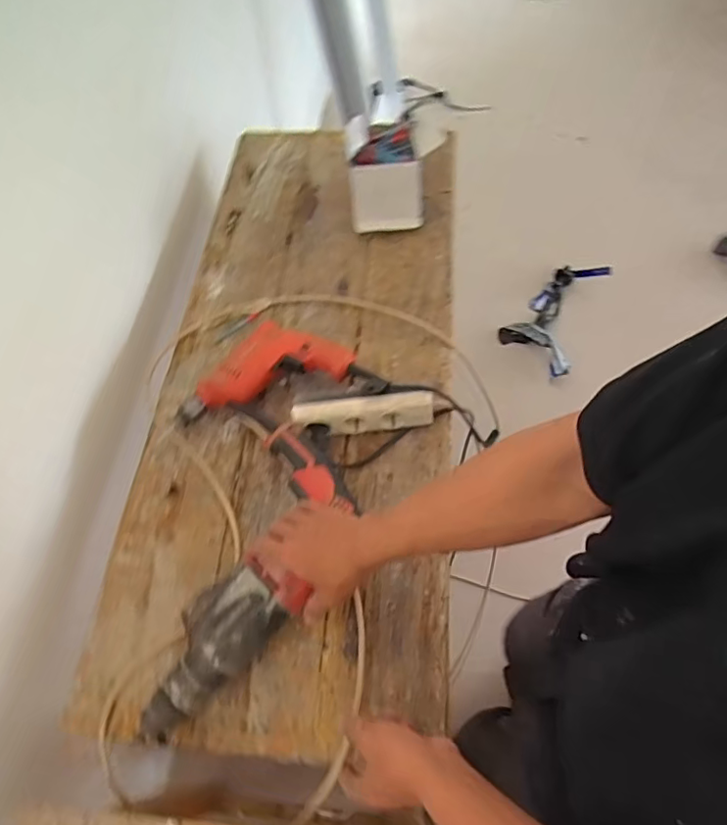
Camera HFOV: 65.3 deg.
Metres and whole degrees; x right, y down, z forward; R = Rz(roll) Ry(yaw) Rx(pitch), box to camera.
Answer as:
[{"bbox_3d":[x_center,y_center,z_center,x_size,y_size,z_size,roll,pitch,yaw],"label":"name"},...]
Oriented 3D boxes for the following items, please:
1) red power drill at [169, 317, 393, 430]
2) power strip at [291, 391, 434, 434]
[{"bbox_3d":[-0.121,-0.063,0.828,0.283,0.068,0.139,-6,58,0],"label":"red power drill"},{"bbox_3d":[0.001,0.003,0.783,0.187,0.066,0.028,-7,58,0],"label":"power strip"}]

